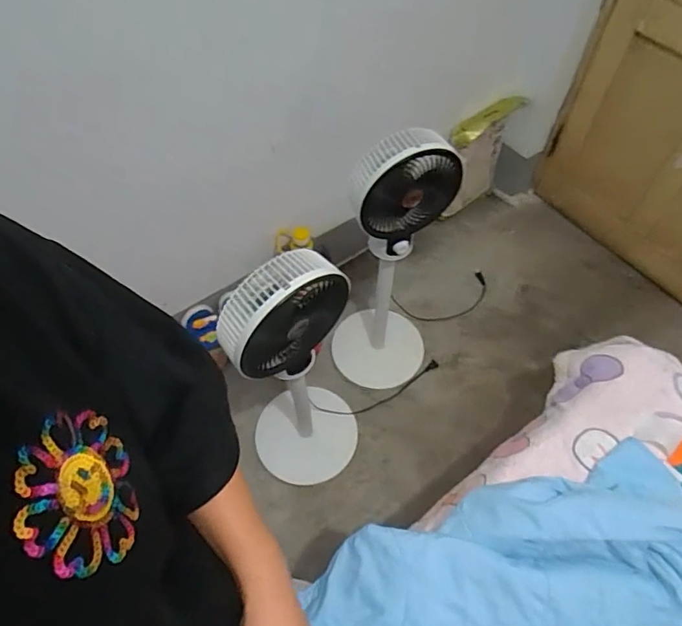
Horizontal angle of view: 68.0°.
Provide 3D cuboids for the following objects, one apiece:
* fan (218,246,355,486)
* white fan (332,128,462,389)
[{"bbox_3d":[-0.078,0.130,1.123,0.254,0.814,0.294,2,56,1],"label":"fan"},{"bbox_3d":[0.138,-0.136,1.313,0.273,0.836,0.300,15,58,9],"label":"white fan"}]

